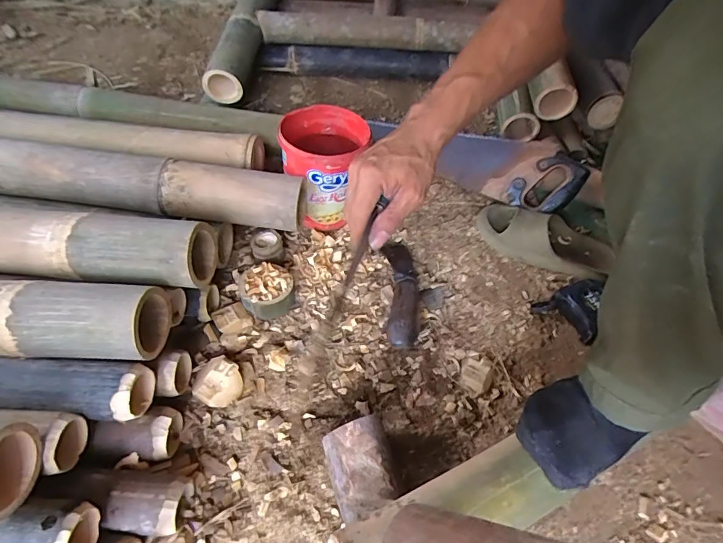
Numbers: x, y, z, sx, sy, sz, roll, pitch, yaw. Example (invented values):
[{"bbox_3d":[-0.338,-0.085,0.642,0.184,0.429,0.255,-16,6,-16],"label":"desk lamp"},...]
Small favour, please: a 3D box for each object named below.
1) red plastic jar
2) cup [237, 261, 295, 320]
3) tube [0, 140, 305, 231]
[{"bbox_3d":[-0.063,-0.174,0.715,0.135,0.155,0.137,2,52,-3],"label":"red plastic jar"},{"bbox_3d":[-0.138,0.026,0.620,0.075,0.047,0.071,2,52,-3],"label":"cup"},{"bbox_3d":[-0.385,-0.138,0.619,0.598,0.070,0.074,6,52,0],"label":"tube"}]

